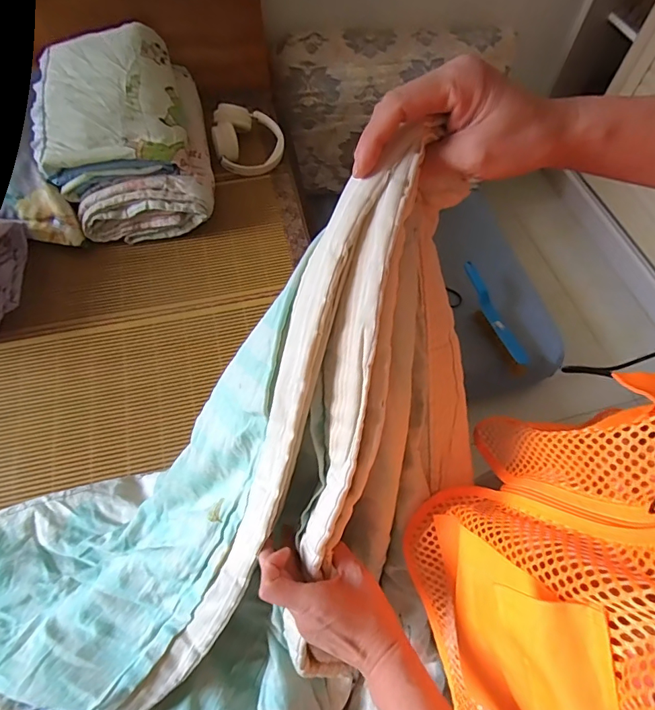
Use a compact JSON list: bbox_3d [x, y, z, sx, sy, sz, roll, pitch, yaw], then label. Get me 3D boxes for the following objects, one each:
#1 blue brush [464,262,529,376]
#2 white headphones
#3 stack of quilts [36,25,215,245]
[{"bbox_3d":[0.451,-0.105,1.221,0.052,0.069,0.338,-20,77,-10],"label":"blue brush"},{"bbox_3d":[-0.185,-0.502,1.028,0.155,0.072,0.160,0,61,-1],"label":"white headphones"},{"bbox_3d":[-0.424,-0.471,0.948,0.309,0.200,0.435,-11,62,-7],"label":"stack of quilts"}]

